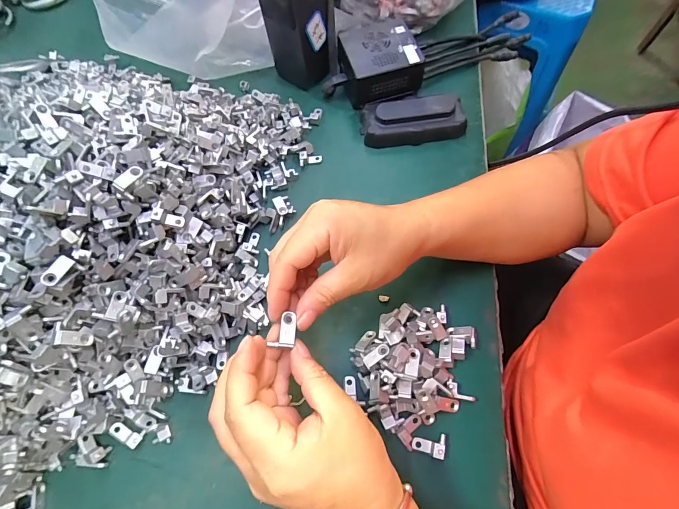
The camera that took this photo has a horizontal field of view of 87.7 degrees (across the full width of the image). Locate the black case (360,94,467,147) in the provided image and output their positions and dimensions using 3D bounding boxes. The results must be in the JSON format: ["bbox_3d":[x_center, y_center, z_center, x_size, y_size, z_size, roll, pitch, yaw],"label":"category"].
[{"bbox_3d":[0.078,-0.147,0.386,0.105,0.036,0.049,-8,67,-1],"label":"black case"}]

